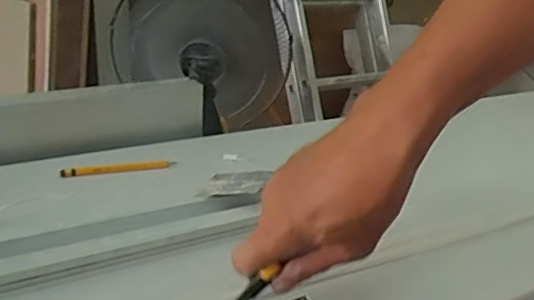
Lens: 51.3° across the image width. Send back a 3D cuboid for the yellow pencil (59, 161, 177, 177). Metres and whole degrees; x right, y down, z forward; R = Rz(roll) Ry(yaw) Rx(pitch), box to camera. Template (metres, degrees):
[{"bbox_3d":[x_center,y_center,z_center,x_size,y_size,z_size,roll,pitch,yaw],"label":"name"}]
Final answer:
[{"bbox_3d":[-0.154,0.018,0.582,0.116,0.008,0.008,-7,26,-20],"label":"yellow pencil"}]

